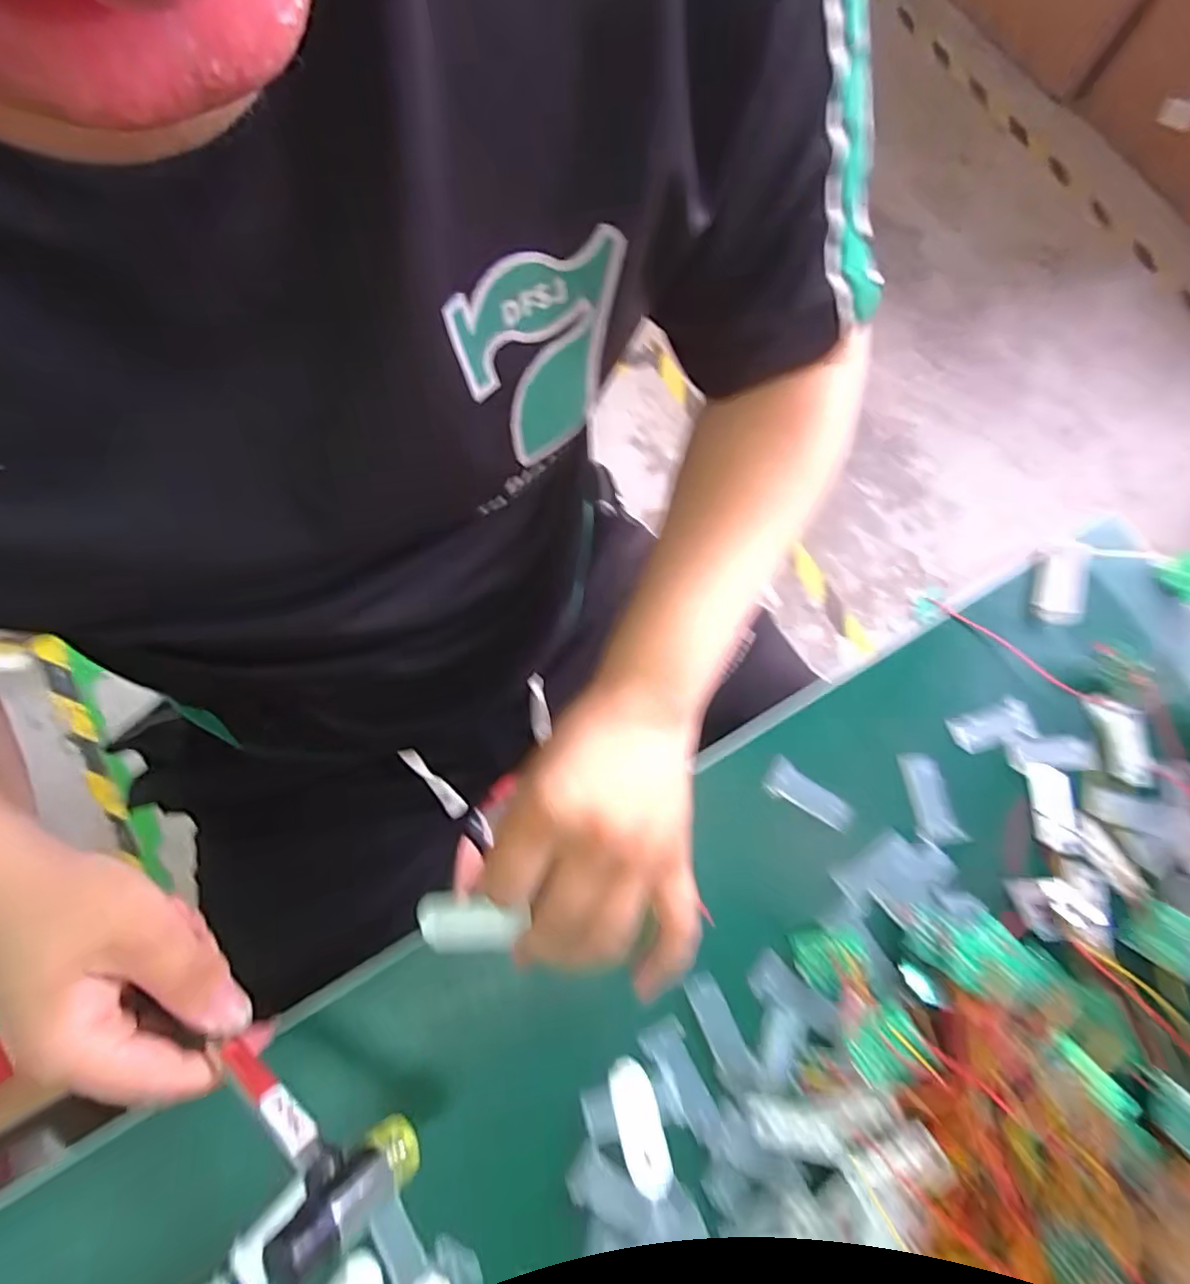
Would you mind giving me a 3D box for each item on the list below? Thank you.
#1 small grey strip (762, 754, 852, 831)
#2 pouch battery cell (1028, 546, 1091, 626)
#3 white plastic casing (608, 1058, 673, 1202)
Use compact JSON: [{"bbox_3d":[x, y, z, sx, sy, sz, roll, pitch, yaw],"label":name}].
[{"bbox_3d":[0.124,0.092,0.350,0.053,0.009,0.022,38,73,13],"label":"small grey strip"},{"bbox_3d":[0.306,-0.039,0.395,0.029,0.015,0.056,16,69,6],"label":"pouch battery cell"},{"bbox_3d":[0.022,0.239,0.294,0.021,0.006,0.056,-14,69,-6],"label":"white plastic casing"}]

